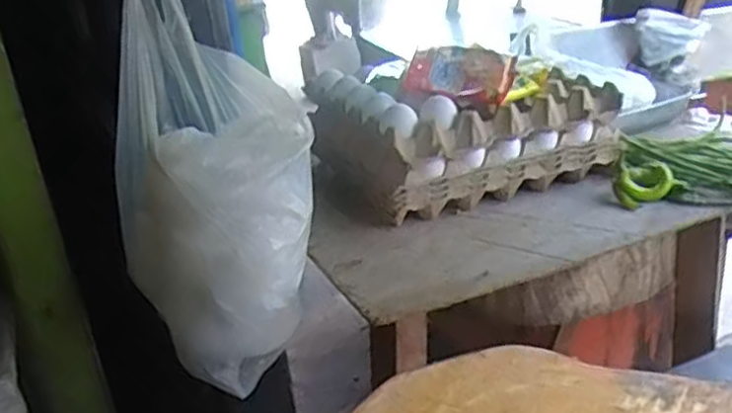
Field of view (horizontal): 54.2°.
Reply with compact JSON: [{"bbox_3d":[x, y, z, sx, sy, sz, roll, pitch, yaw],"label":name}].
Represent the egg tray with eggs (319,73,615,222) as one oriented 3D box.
[{"bbox_3d":[0.113,-0.104,0.896,0.299,0.127,0.254,-16,26,-18],"label":"egg tray with eggs"}]

